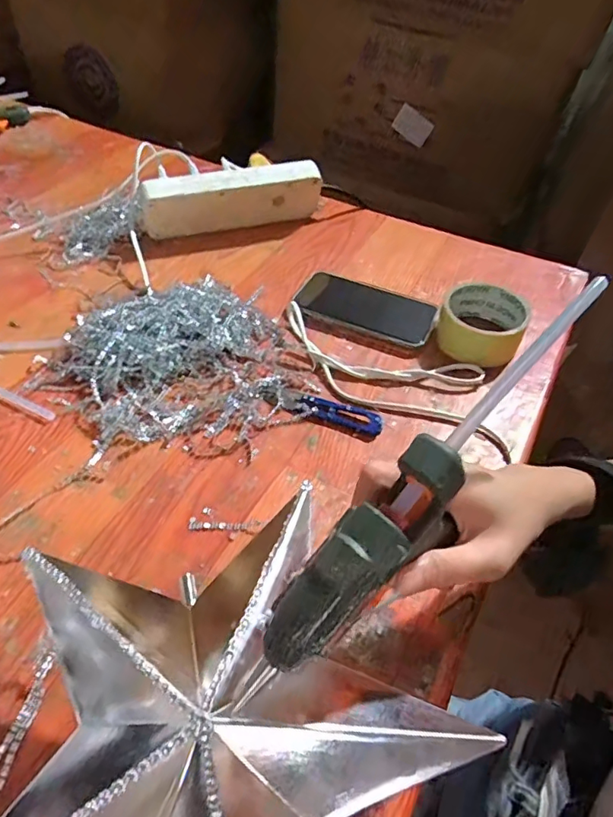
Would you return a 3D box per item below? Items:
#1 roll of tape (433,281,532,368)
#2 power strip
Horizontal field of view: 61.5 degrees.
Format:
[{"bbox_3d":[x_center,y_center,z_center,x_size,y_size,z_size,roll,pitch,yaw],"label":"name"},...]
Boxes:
[{"bbox_3d":[0.178,-0.087,0.530,0.082,0.044,0.089,1,48,-2],"label":"roll of tape"},{"bbox_3d":[-0.091,-0.260,0.645,0.226,0.071,0.048,-13,50,-14],"label":"power strip"}]

